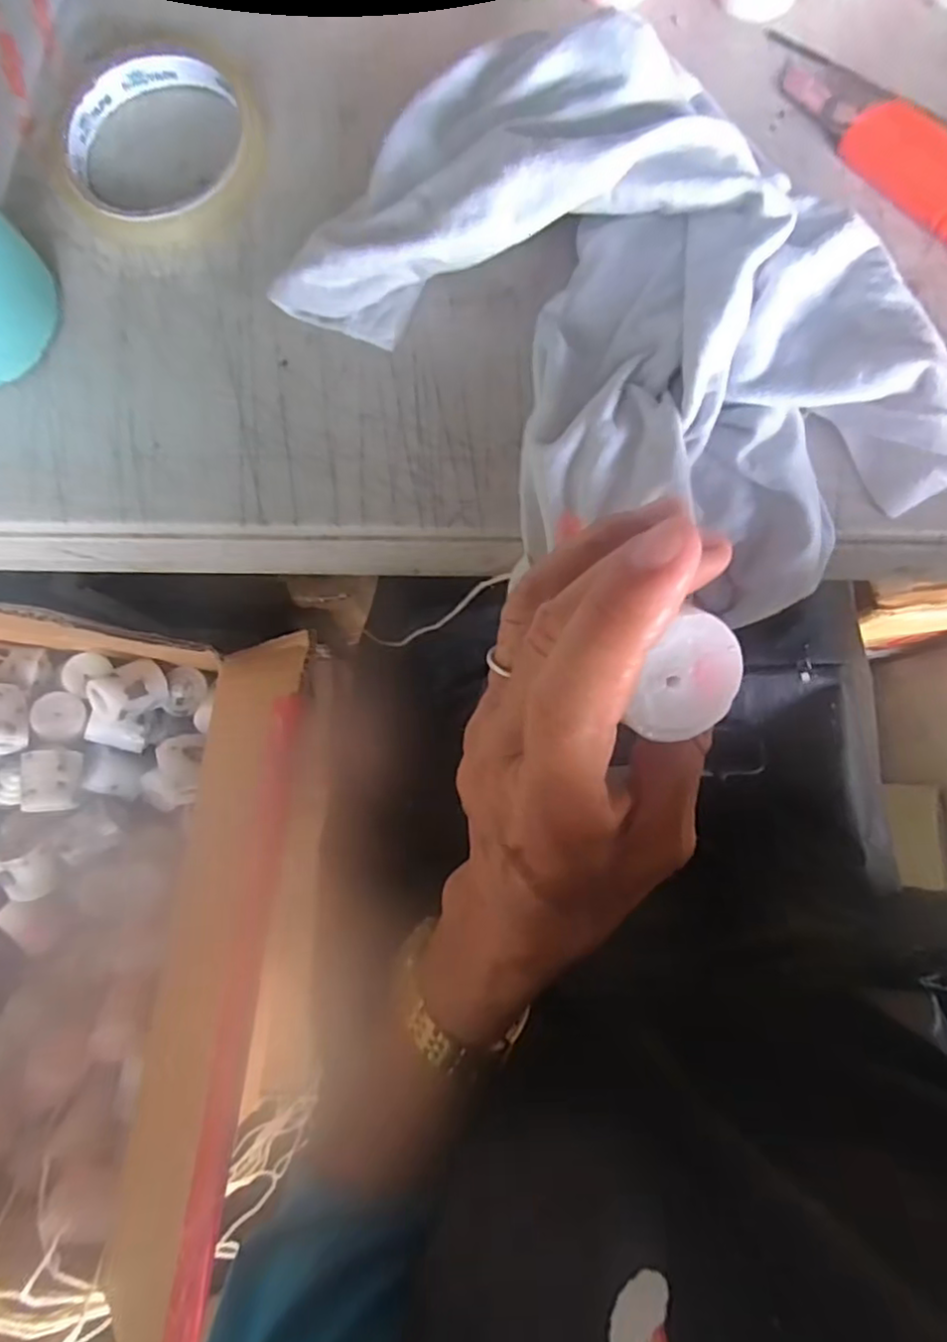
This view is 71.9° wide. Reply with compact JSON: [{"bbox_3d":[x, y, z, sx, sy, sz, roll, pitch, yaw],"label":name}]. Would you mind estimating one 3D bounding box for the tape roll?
[{"bbox_3d":[-0.133,-0.224,0.276,0.085,0.011,0.091,0,82,2],"label":"tape roll"}]

